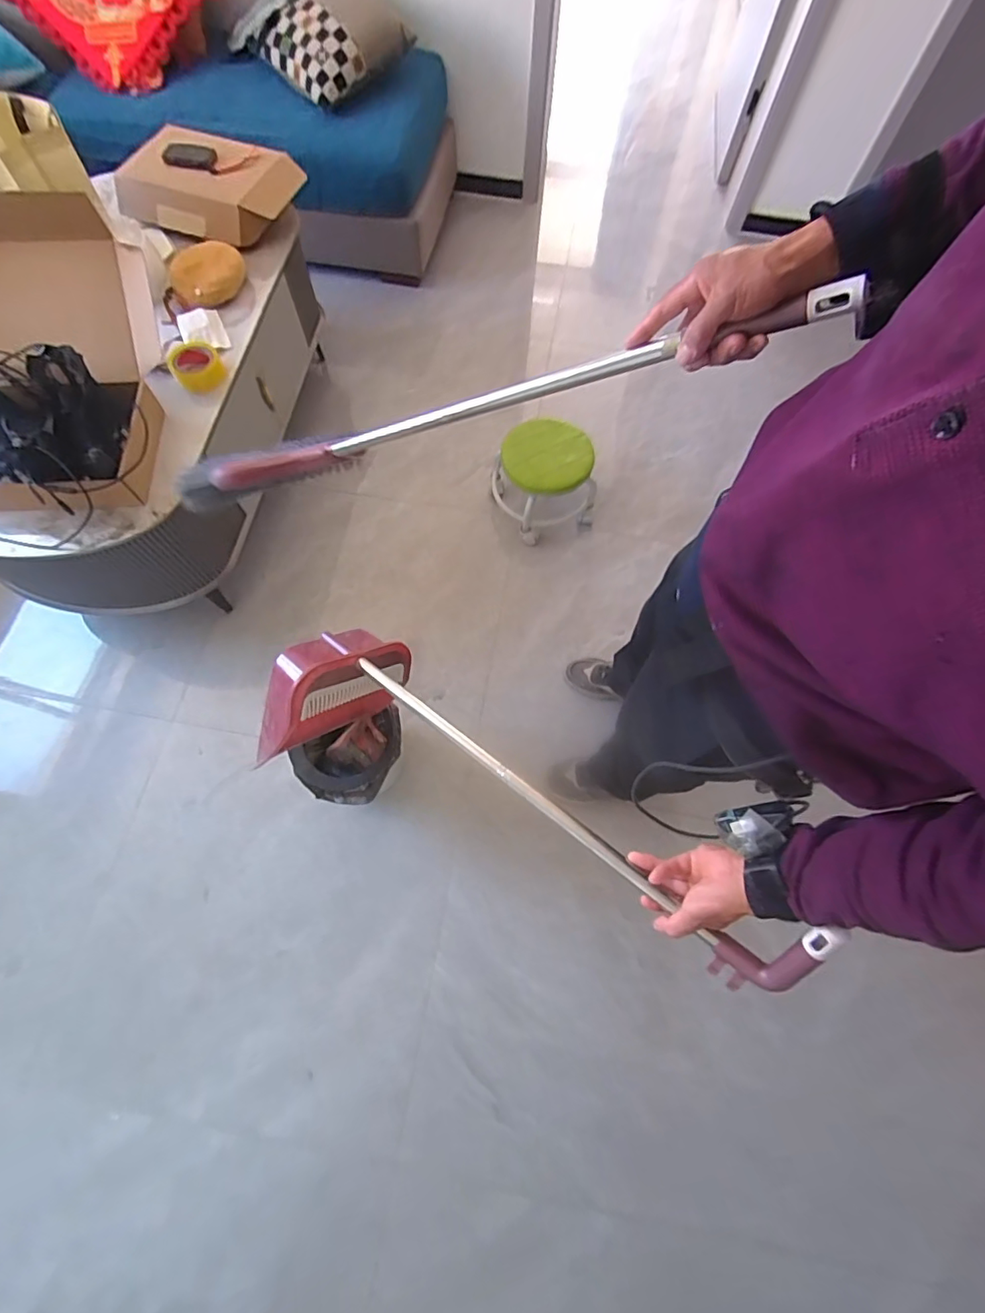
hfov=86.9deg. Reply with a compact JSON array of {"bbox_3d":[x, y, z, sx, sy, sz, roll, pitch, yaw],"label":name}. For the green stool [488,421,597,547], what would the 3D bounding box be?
[{"bbox_3d":[0.158,-0.522,1.512,0.264,0.237,0.223,-21,68,-12],"label":"green stool"}]

